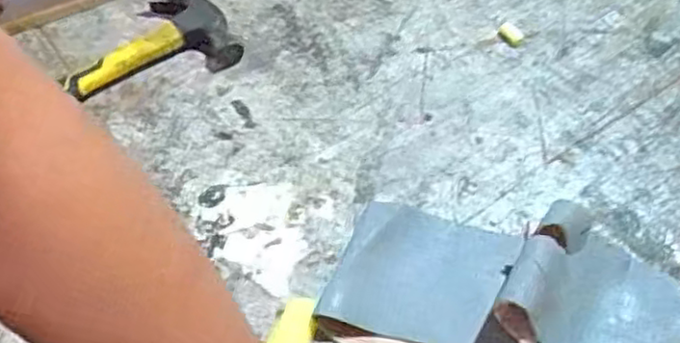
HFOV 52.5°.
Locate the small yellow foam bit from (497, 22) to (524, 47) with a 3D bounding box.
[{"bbox_3d":[0.155,-0.125,0.625,0.026,0.010,0.015,39,68,25],"label":"small yellow foam bit"}]

